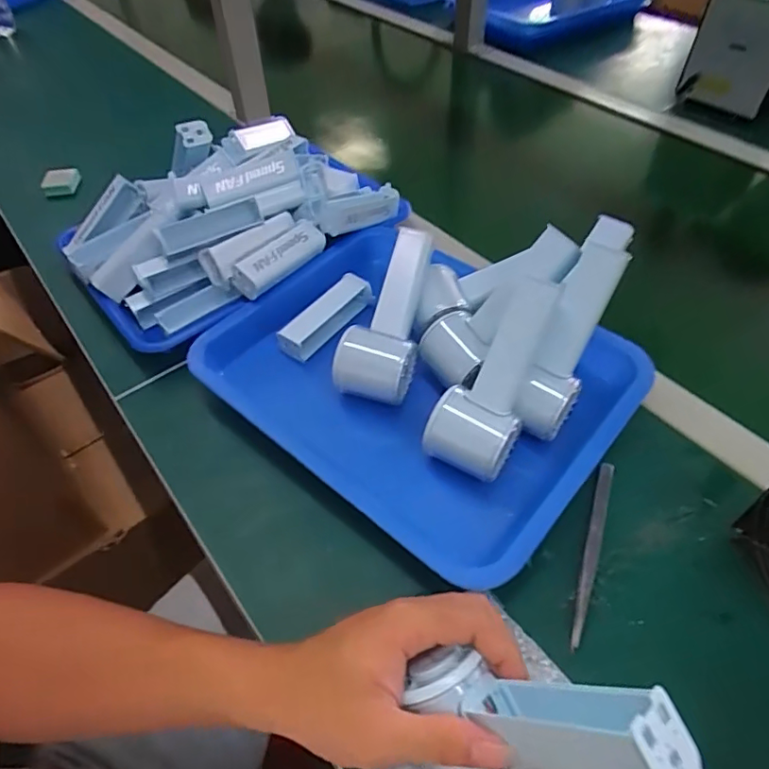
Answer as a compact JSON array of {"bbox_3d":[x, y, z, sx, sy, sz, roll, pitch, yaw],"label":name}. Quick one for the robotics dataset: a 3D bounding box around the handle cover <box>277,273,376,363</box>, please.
[{"bbox_3d":[-0.055,-0.066,0.520,0.034,0.027,0.099,29,57,24],"label":"handle cover"}]

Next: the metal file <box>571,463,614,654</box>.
[{"bbox_3d":[0.145,0.112,0.385,0.011,0.012,0.139,17,53,16],"label":"metal file"}]

